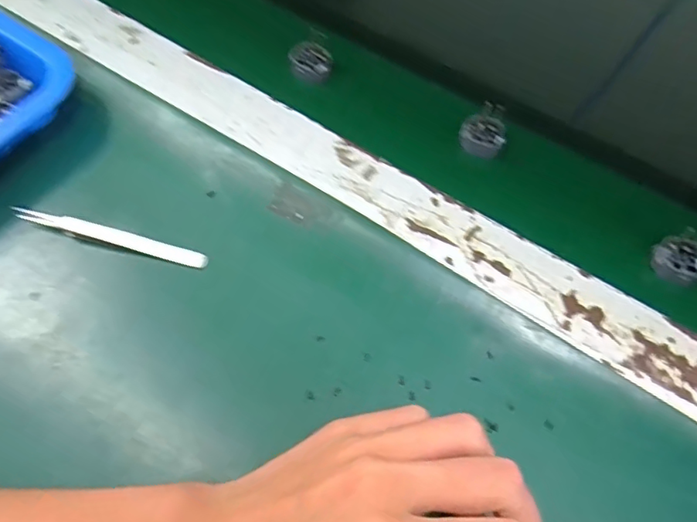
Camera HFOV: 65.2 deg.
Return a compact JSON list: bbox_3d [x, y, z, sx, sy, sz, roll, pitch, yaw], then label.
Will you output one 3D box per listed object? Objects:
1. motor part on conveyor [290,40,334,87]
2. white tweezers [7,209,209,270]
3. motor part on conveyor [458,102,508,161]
[{"bbox_3d":[-0.027,-0.147,0.405,0.029,0.011,0.036,-16,64,-10],"label":"motor part on conveyor"},{"bbox_3d":[-0.140,-0.015,0.316,0.116,0.015,0.011,14,62,5],"label":"white tweezers"},{"bbox_3d":[0.094,-0.090,0.376,0.030,0.017,0.033,18,63,8],"label":"motor part on conveyor"}]

